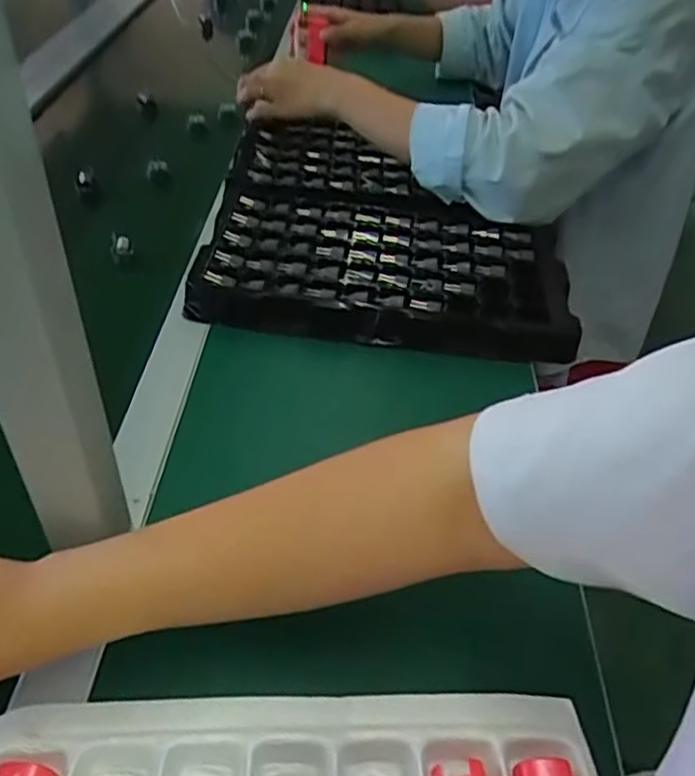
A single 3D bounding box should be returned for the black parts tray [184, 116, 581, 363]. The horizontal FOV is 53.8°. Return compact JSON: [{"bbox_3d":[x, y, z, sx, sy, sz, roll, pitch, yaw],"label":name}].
[{"bbox_3d":[0.044,-0.189,0.762,0.366,0.050,0.402,8,42,2],"label":"black parts tray"}]

